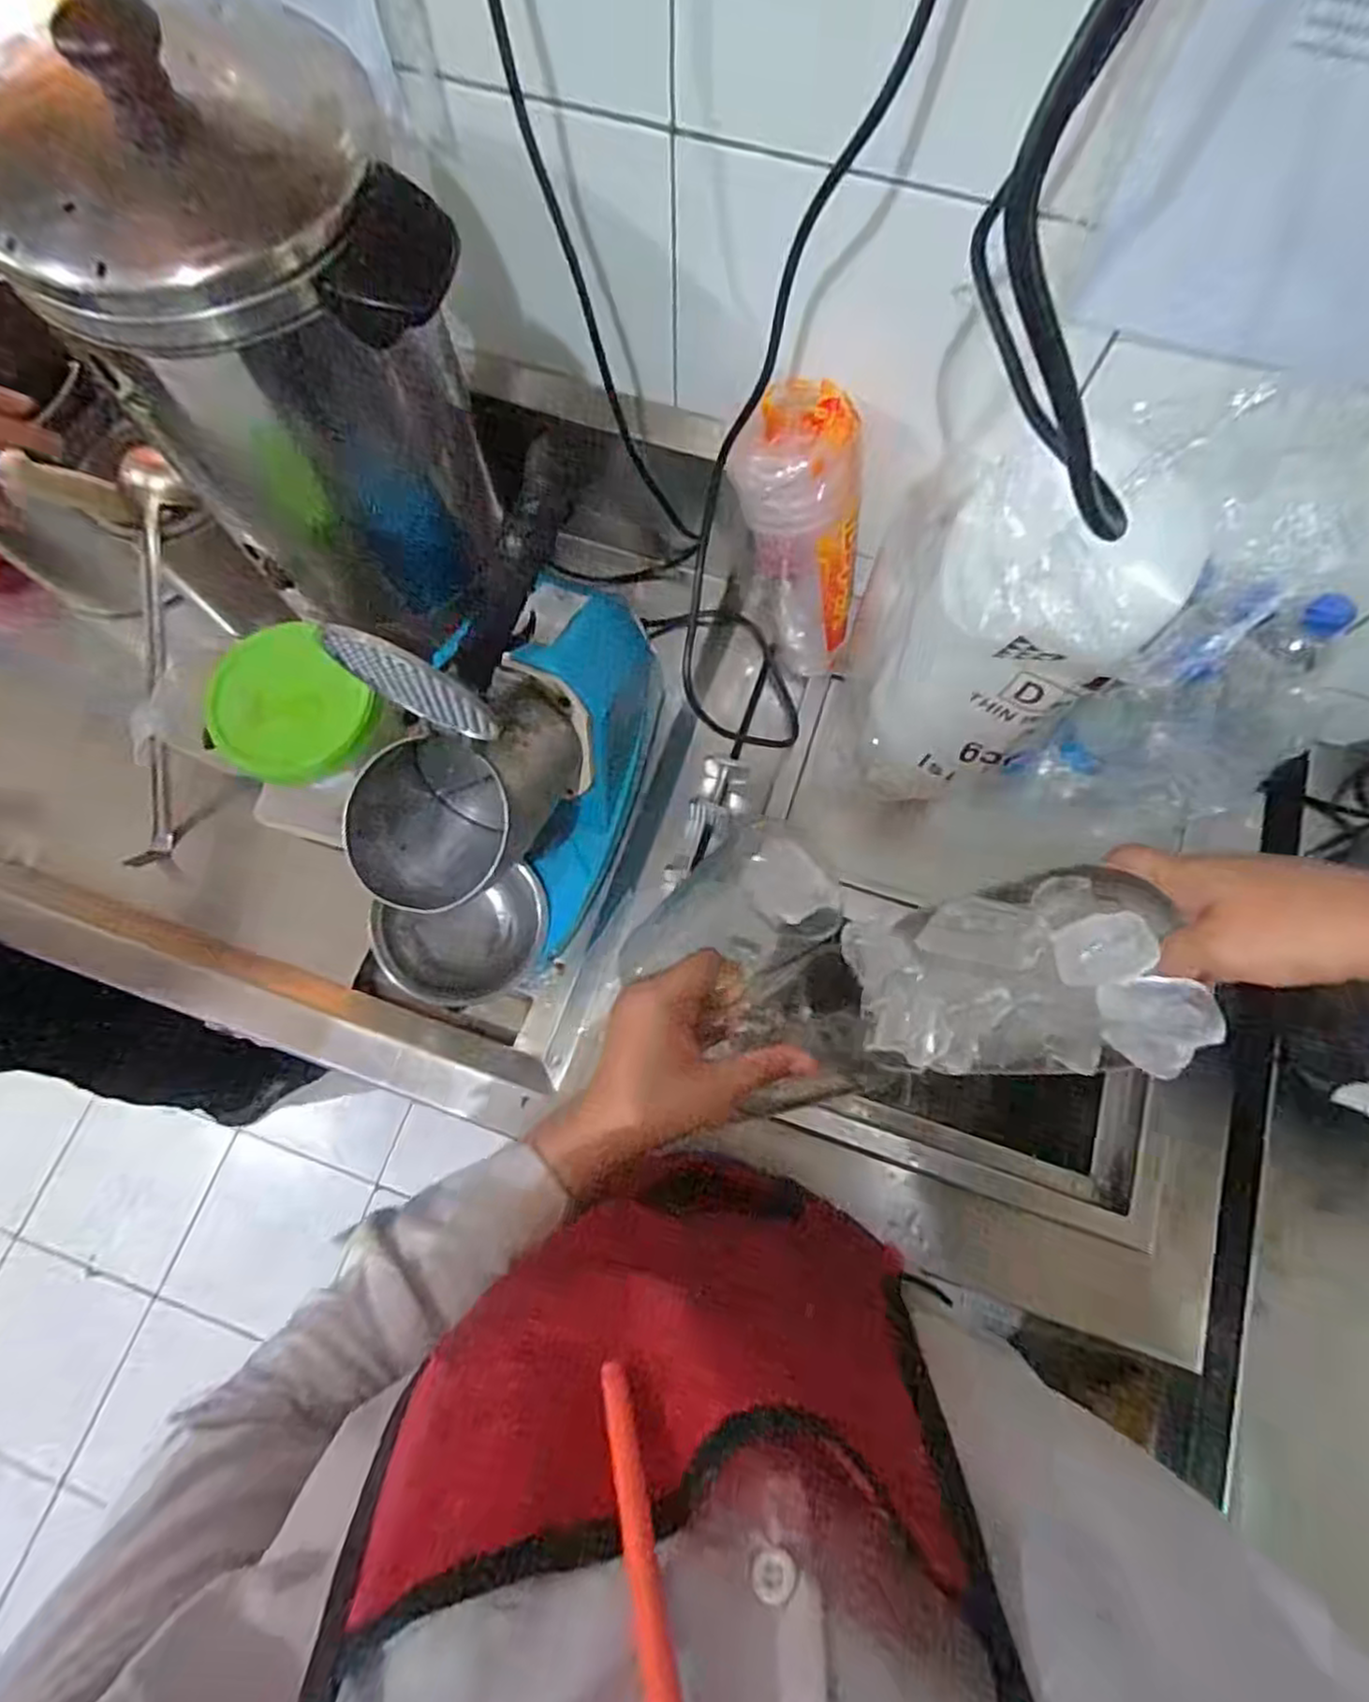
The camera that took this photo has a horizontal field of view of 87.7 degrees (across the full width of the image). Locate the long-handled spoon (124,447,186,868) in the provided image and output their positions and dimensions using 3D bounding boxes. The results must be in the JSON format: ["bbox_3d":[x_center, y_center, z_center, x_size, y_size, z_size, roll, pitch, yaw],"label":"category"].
[{"bbox_3d":[-0.456,-0.154,0.612,0.034,0.042,0.343,12,105,3],"label":"long-handled spoon"}]

